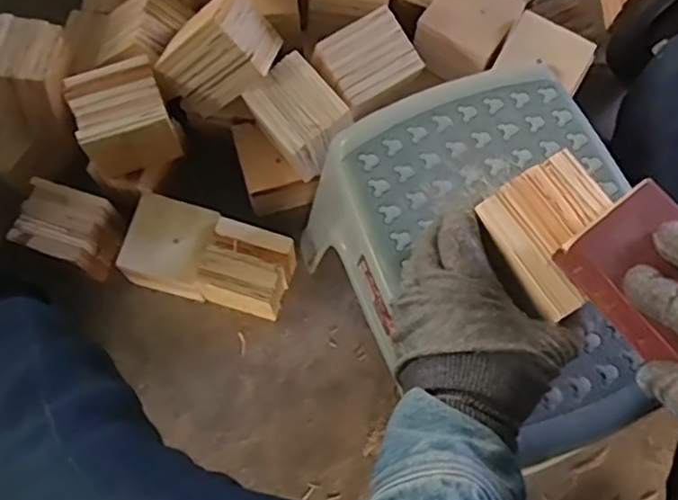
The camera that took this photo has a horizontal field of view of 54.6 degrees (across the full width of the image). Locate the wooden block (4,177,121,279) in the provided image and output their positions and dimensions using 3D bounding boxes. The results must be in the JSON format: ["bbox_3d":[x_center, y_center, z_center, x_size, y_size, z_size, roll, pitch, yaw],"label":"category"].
[{"bbox_3d":[-0.317,-0.021,0.796,0.108,0.095,0.088,21,73,6],"label":"wooden block"}]

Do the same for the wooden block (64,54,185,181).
[{"bbox_3d":[-0.236,-0.150,0.735,0.103,0.088,0.098,-21,74,-7],"label":"wooden block"}]

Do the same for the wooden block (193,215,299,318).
[{"bbox_3d":[-0.108,0.026,0.789,0.097,0.103,0.085,20,73,5],"label":"wooden block"}]

